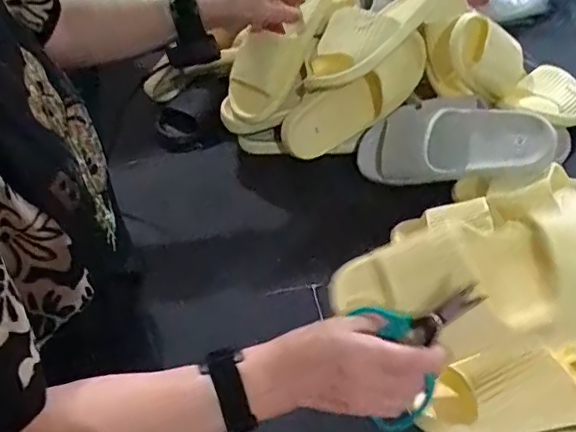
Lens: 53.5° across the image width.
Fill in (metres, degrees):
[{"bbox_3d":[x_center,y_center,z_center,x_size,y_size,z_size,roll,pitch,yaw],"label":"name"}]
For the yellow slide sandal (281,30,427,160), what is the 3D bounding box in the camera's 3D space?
[{"bbox_3d":[0.105,-0.181,0.875,0.257,0.110,0.062,-33,46,4],"label":"yellow slide sandal"}]

